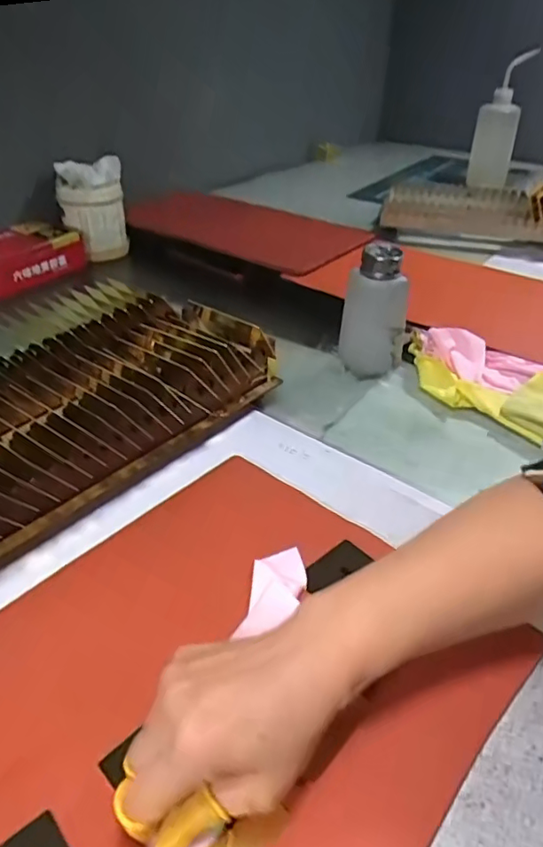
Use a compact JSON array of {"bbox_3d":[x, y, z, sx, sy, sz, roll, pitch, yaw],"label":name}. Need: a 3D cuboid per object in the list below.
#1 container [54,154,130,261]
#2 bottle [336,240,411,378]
[{"bbox_3d":[-0.269,-0.322,0.869,0.095,0.125,0.091,-10,38,-15],"label":"container"},{"bbox_3d":[0.106,-0.113,0.583,0.056,0.129,0.050,-3,37,-7],"label":"bottle"}]

